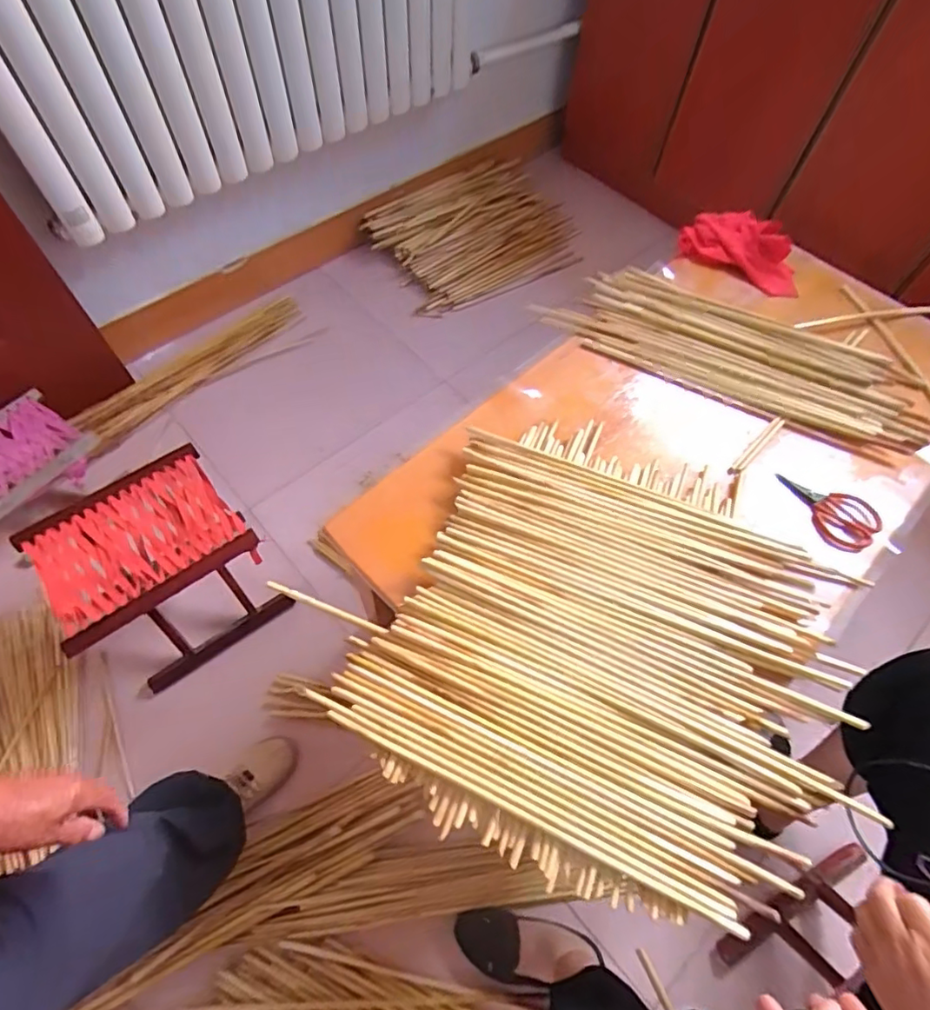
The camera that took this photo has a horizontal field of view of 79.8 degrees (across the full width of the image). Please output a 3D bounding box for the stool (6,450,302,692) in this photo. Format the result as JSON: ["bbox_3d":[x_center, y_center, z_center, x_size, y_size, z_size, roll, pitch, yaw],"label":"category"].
[{"bbox_3d":[-0.547,0.129,1.050,0.310,0.295,0.272,-31,67,-17],"label":"stool"}]

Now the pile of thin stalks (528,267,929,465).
[{"bbox_3d":[0.444,-0.261,0.928,0.616,0.055,0.194,26,64,11],"label":"pile of thin stalks"}]

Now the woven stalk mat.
[{"bbox_3d":[0.167,0.155,0.708,0.595,0.048,0.556,22,63,9],"label":"woven stalk mat"}]

